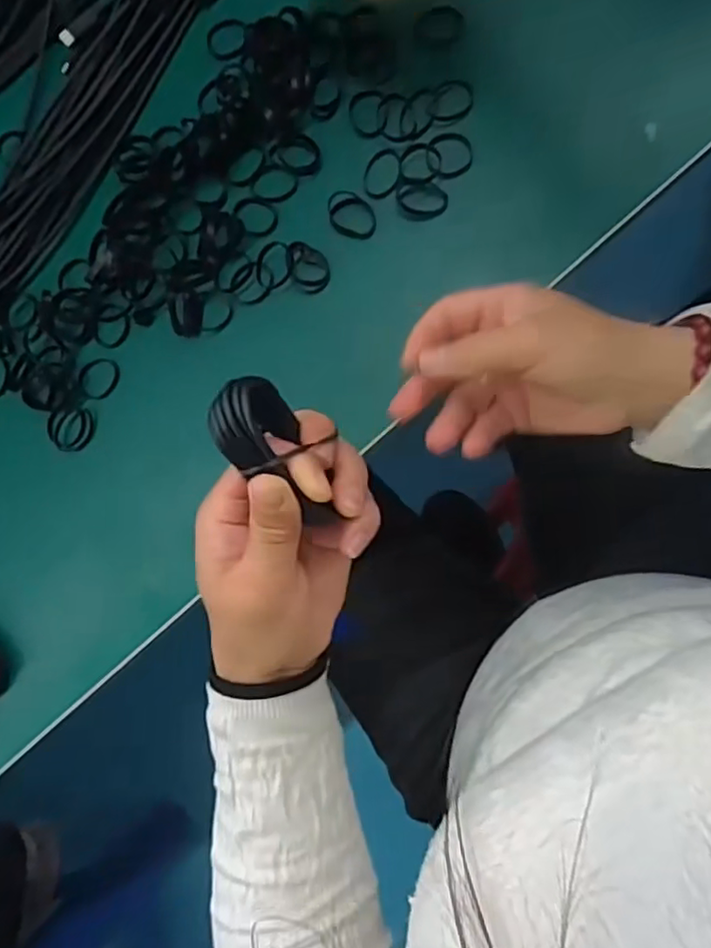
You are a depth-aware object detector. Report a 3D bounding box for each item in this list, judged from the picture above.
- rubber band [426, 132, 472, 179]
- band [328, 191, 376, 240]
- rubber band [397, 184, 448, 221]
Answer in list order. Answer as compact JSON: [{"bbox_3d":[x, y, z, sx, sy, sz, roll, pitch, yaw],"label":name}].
[{"bbox_3d":[0.055,-0.186,0.364,0.026,0.004,0.029,2,88,9],"label":"rubber band"},{"bbox_3d":[-0.002,-0.155,0.374,0.031,0.007,0.023,21,91,9],"label":"band"},{"bbox_3d":[0.039,-0.160,0.367,0.030,0.004,0.020,1,88,9],"label":"rubber band"}]

